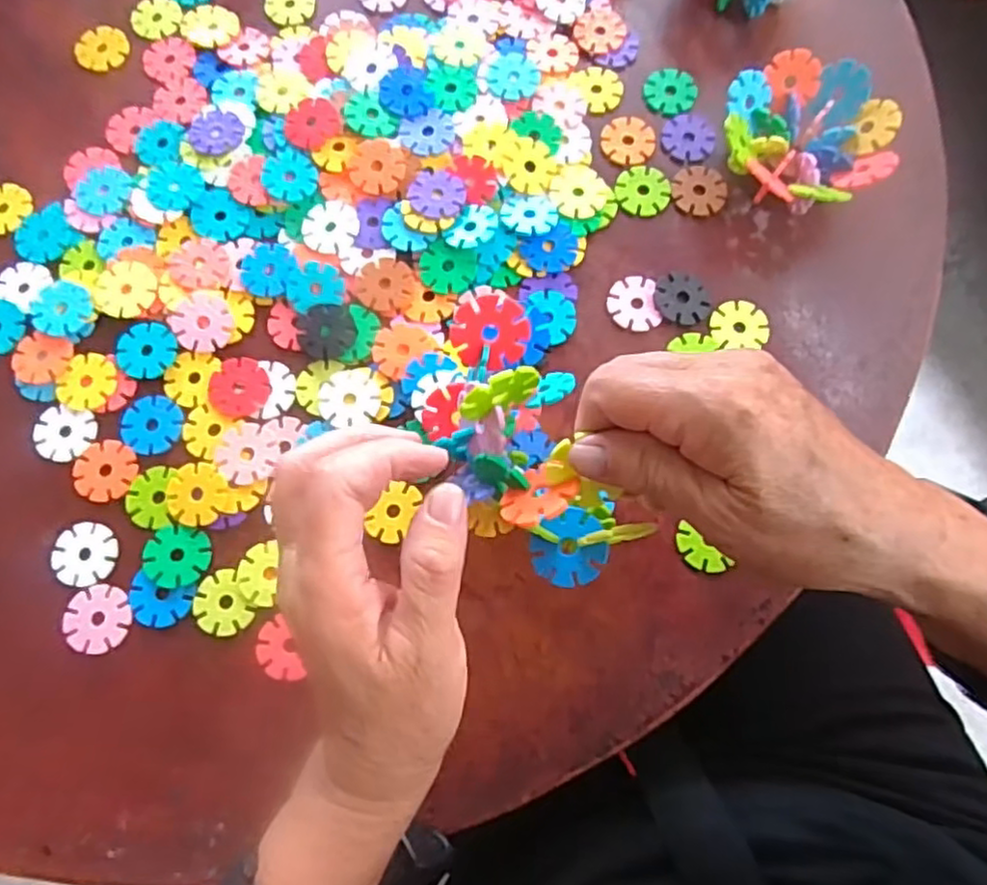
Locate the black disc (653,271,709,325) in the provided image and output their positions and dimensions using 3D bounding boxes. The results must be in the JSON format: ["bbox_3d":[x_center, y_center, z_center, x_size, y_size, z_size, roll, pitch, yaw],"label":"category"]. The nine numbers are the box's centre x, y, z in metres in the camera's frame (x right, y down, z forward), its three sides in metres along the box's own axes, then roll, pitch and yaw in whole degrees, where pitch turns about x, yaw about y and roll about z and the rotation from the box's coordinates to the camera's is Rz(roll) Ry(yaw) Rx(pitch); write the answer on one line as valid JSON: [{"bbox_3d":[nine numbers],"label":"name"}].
[{"bbox_3d":[0.104,-0.080,0.377,0.030,0.004,0.031,0,75,0],"label":"black disc"}]

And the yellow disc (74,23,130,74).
[{"bbox_3d":[-0.245,-0.247,0.430,0.030,0.004,0.032,0,75,0],"label":"yellow disc"}]

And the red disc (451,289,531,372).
[{"bbox_3d":[-0.001,-0.045,0.280,0.031,0.004,0.030,0,109,-1],"label":"red disc"}]

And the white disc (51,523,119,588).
[{"bbox_3d":[-0.207,0.057,0.349,0.029,0.006,0.031,0,75,0],"label":"white disc"}]

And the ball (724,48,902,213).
[{"bbox_3d":[0.170,-0.165,0.384,0.087,0.041,0.086,0,75,0],"label":"ball"}]

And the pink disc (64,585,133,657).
[{"bbox_3d":[-0.193,0.086,0.334,0.031,0.004,0.032,0,75,0],"label":"pink disc"}]

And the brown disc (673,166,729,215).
[{"bbox_3d":[0.120,-0.147,0.400,0.031,0.004,0.032,0,75,0],"label":"brown disc"}]

